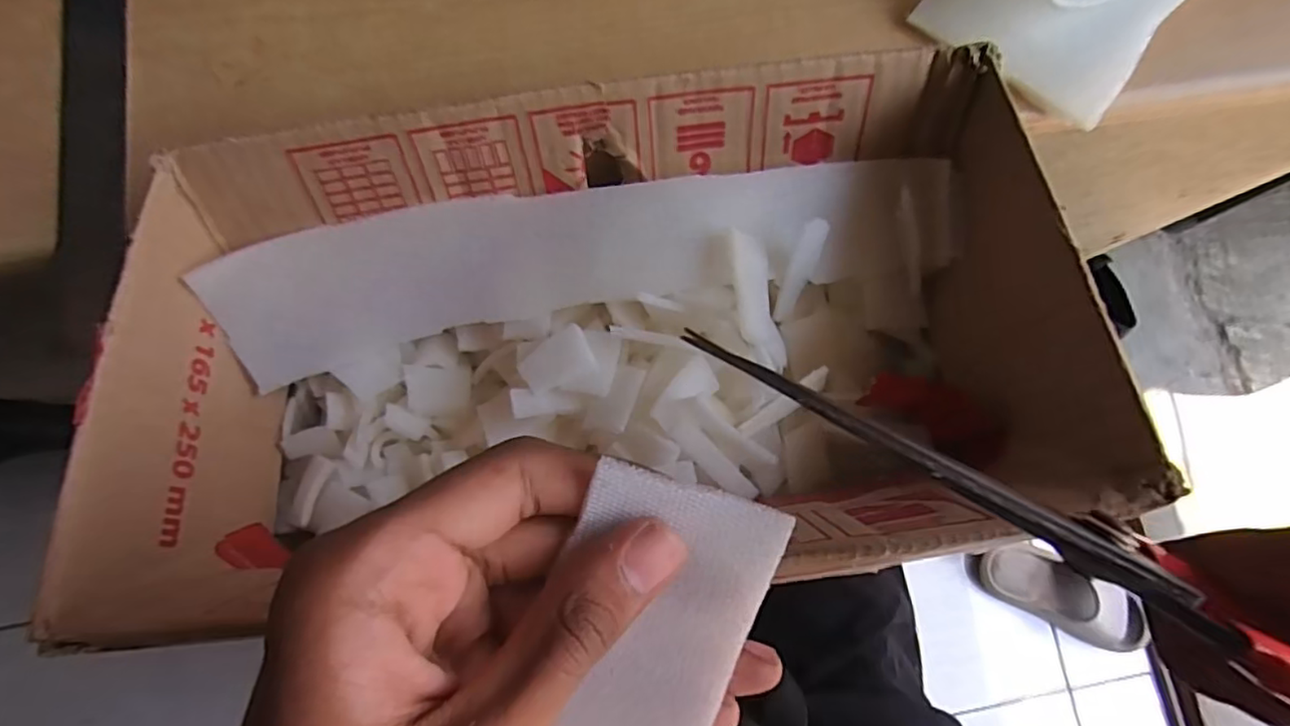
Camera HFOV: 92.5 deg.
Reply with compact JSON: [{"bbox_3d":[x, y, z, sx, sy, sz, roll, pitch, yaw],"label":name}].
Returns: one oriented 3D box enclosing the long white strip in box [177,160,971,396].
[{"bbox_3d":[-0.024,-0.043,0.252,0.285,0.038,0.053,-10,84,-2],"label":"long white strip in box"}]

